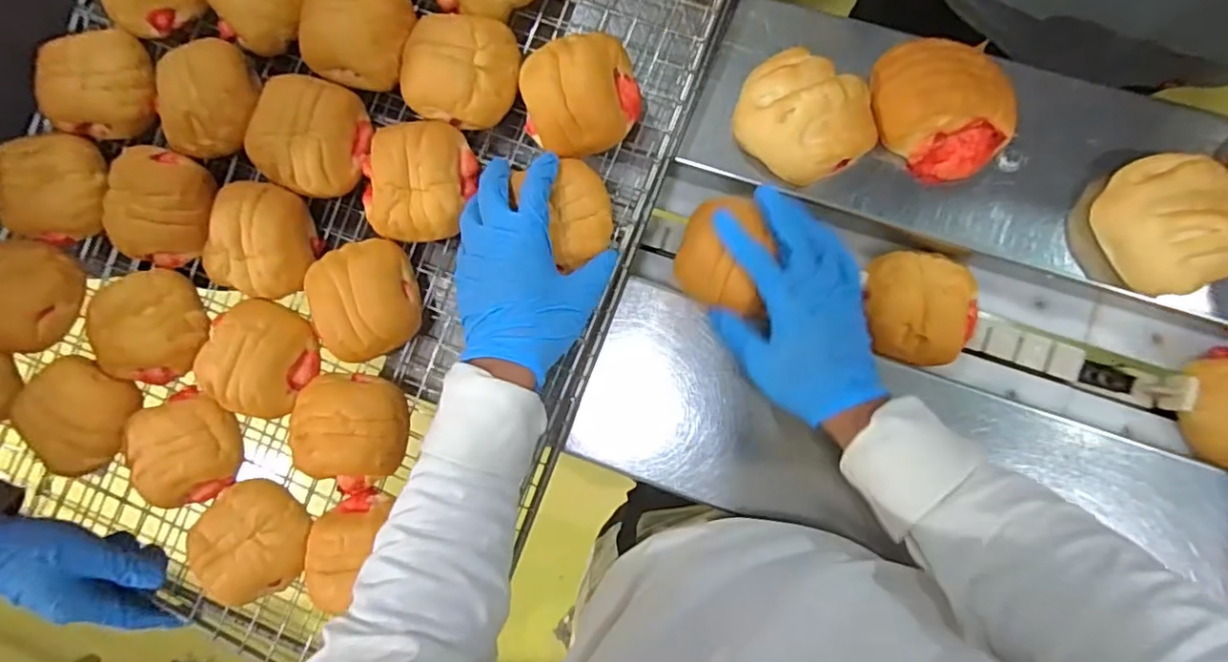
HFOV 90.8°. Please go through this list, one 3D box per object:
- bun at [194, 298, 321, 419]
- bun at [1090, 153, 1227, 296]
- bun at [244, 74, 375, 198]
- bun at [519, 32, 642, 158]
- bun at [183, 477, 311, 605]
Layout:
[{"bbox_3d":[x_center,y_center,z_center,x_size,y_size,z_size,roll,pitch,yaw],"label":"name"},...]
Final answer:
[{"bbox_3d":[-0.290,0.022,0.490,0.082,0.033,0.087,0,89,9],"label":"bun"},{"bbox_3d":[0.403,-0.079,0.435,0.076,0.049,0.095,-16,87,8],"label":"bun"},{"bbox_3d":[-0.242,-0.156,0.484,0.077,0.041,0.088,24,93,8],"label":"bun"},{"bbox_3d":[-0.025,-0.179,0.473,0.087,0.058,0.087,-13,87,8],"label":"bun"},{"bbox_3d":[-0.285,0.164,0.481,0.091,0.040,0.074,39,95,7],"label":"bun"}]

